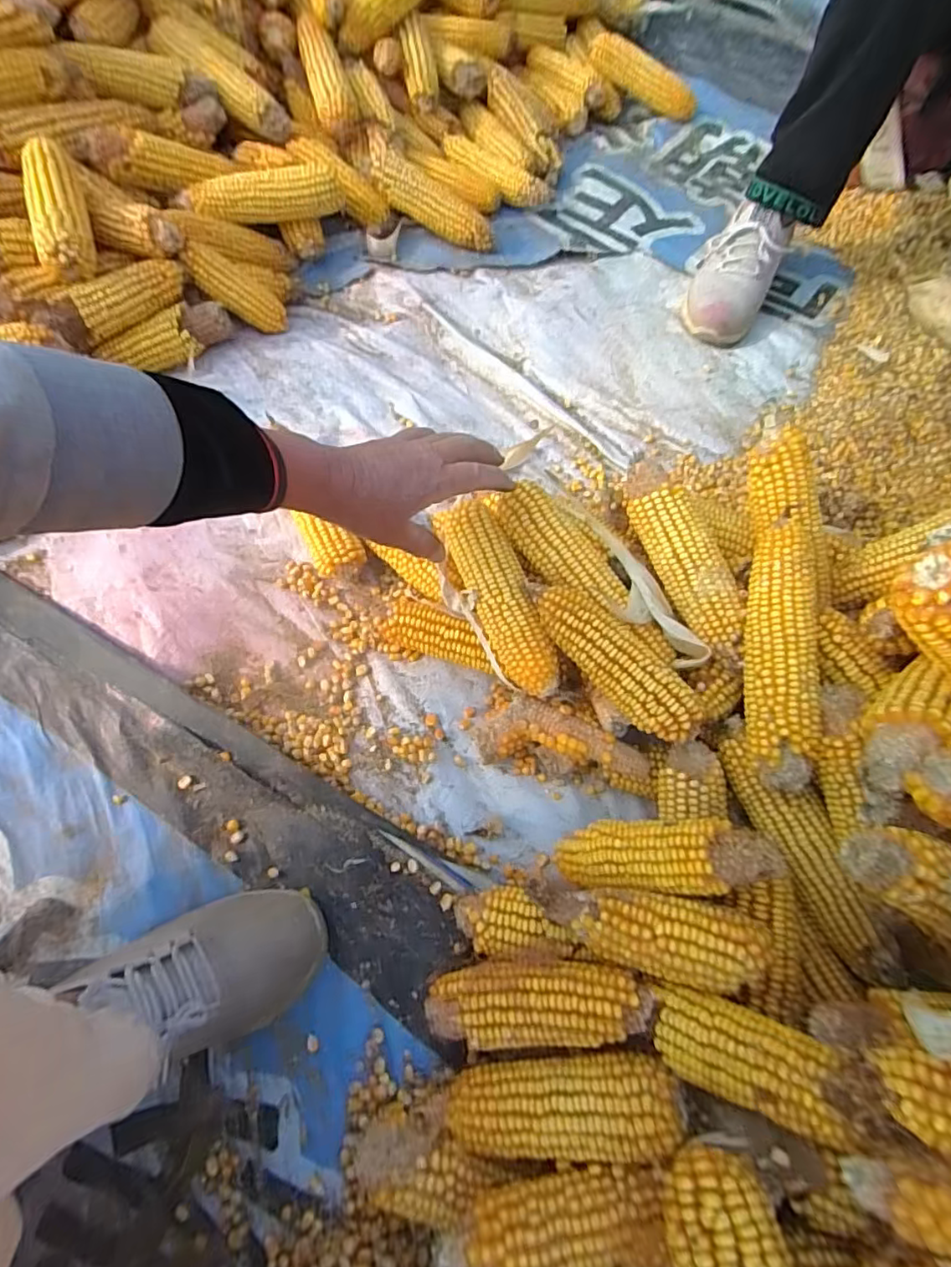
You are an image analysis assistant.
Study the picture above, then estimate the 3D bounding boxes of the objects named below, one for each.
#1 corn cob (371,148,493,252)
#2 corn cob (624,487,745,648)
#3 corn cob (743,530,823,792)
[{"bbox_3d":[-0.053,-0.570,0.765,0.174,0.046,0.047,29,68,-8],"label":"corn cob"},{"bbox_3d":[0.175,-0.057,0.471,0.044,0.040,0.145,-20,70,-10],"label":"corn cob"},{"bbox_3d":[0.225,0.009,0.418,0.052,0.039,0.196,11,67,2],"label":"corn cob"}]

